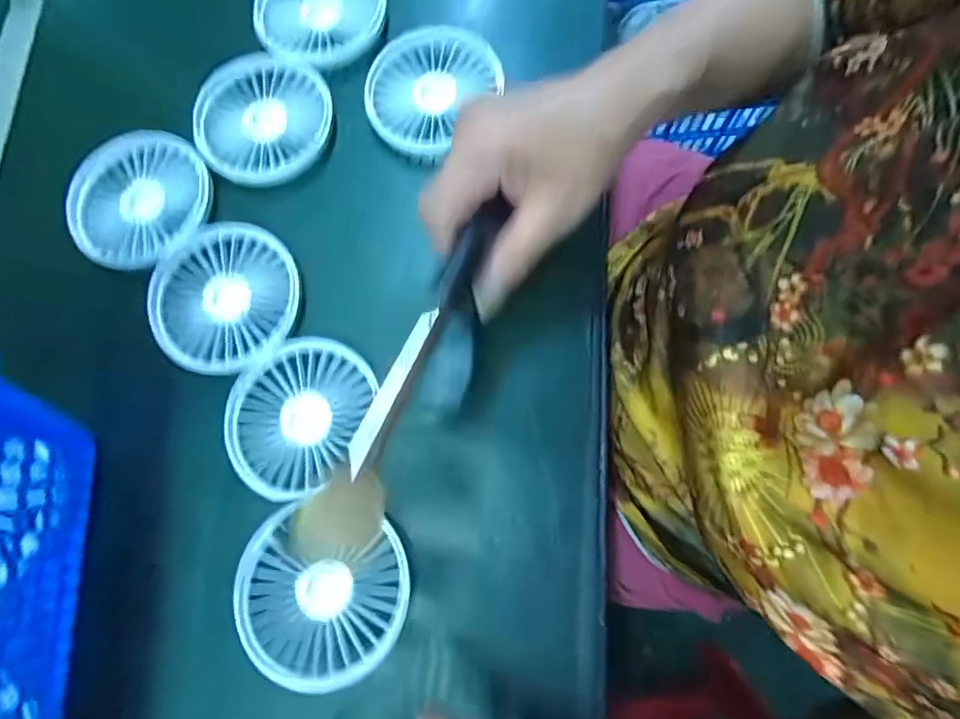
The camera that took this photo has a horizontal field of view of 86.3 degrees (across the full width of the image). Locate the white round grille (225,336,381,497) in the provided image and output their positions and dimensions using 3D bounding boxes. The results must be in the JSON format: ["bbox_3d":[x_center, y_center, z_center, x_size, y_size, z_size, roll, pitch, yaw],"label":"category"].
[{"bbox_3d":[-0.106,0.030,0.291,0.079,0.008,0.088,18,78,4],"label":"white round grille"}]

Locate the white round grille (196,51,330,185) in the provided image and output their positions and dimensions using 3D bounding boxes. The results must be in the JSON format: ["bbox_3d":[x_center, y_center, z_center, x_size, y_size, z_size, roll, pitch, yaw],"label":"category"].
[{"bbox_3d":[-0.141,-0.157,0.331,0.087,0.008,0.087,0,78,0],"label":"white round grille"}]

